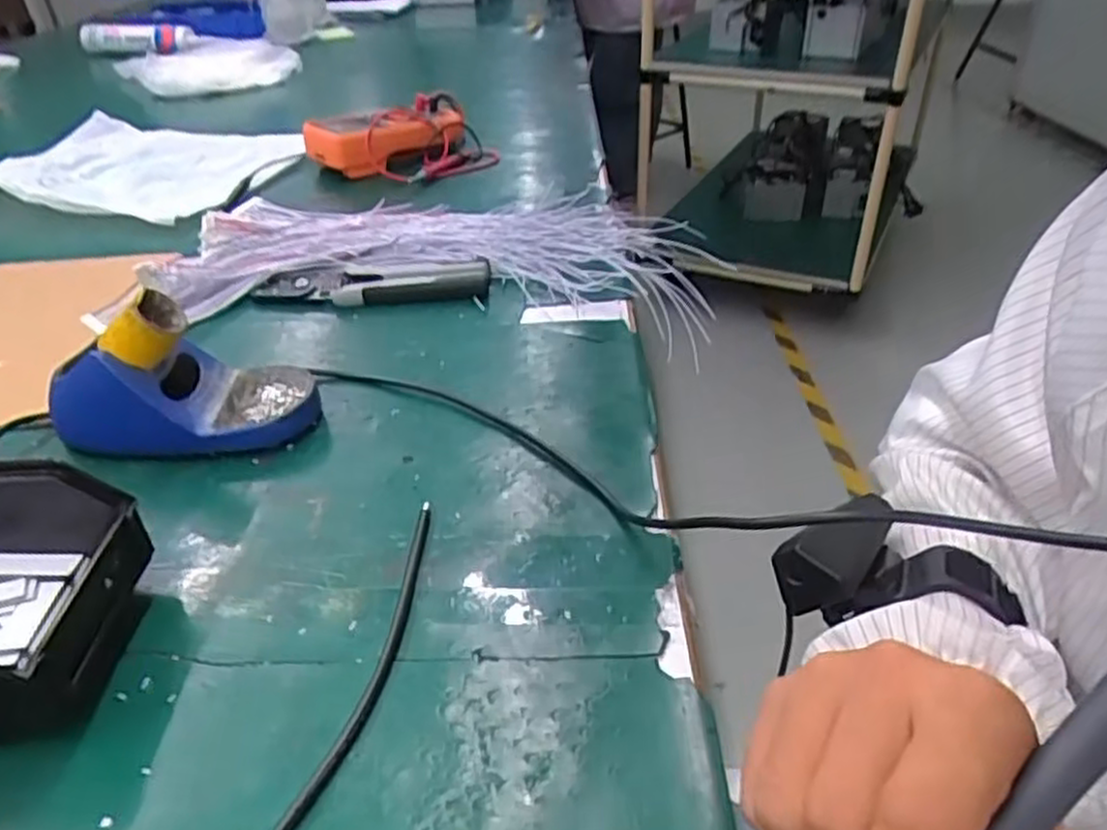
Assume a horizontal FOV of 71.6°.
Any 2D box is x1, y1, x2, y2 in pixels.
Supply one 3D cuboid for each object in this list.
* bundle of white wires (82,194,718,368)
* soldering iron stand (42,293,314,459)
[{"bbox_3d":[-0.110,-0.139,0.711,0.500,0.078,0.243,-2,37,-7],"label":"bundle of white wires"},{"bbox_3d":[-0.234,-0.029,0.484,0.155,0.085,0.080,-6,36,-6],"label":"soldering iron stand"}]

